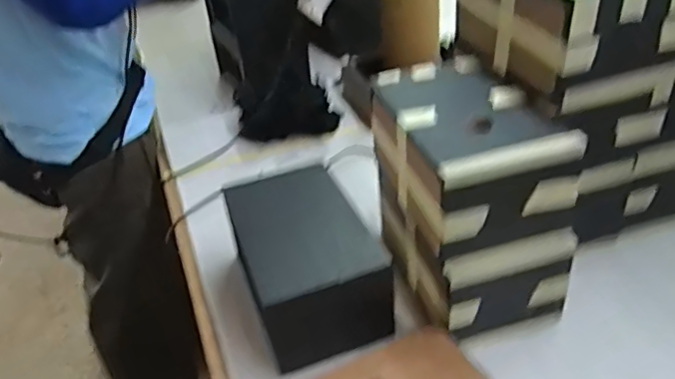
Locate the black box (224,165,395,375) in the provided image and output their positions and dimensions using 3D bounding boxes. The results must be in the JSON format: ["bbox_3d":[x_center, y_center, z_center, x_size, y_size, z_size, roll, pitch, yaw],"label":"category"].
[{"bbox_3d":[-0.035,0.076,0.646,0.139,0.107,0.208,-15,37,-12],"label":"black box"}]

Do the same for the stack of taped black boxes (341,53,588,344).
[{"bbox_3d":[0.135,0.001,0.615,0.133,0.210,0.225,-14,37,-10],"label":"stack of taped black boxes"}]

